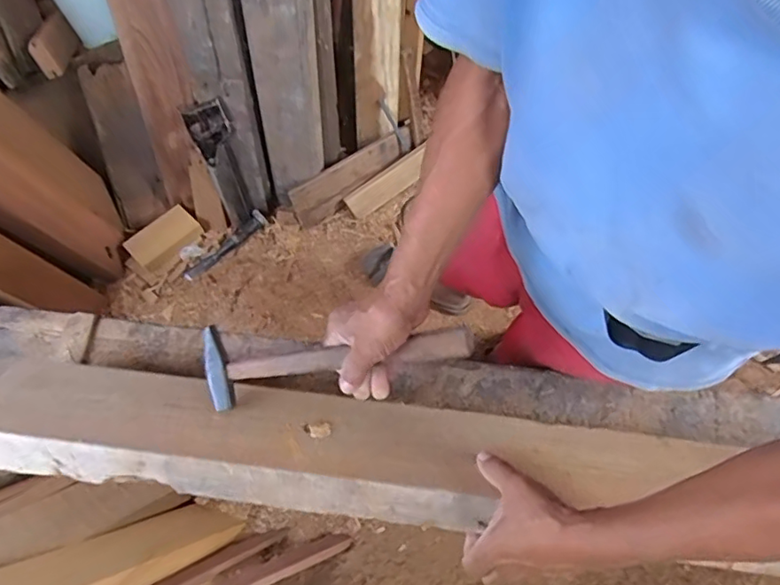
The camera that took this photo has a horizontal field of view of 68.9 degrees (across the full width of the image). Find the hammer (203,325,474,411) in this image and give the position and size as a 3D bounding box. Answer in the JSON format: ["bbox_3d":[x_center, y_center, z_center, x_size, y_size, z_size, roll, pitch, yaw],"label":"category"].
[{"bbox_3d":[-0.054,0.066,0.583,0.272,0.047,0.069,-7,69,6],"label":"hammer"}]

